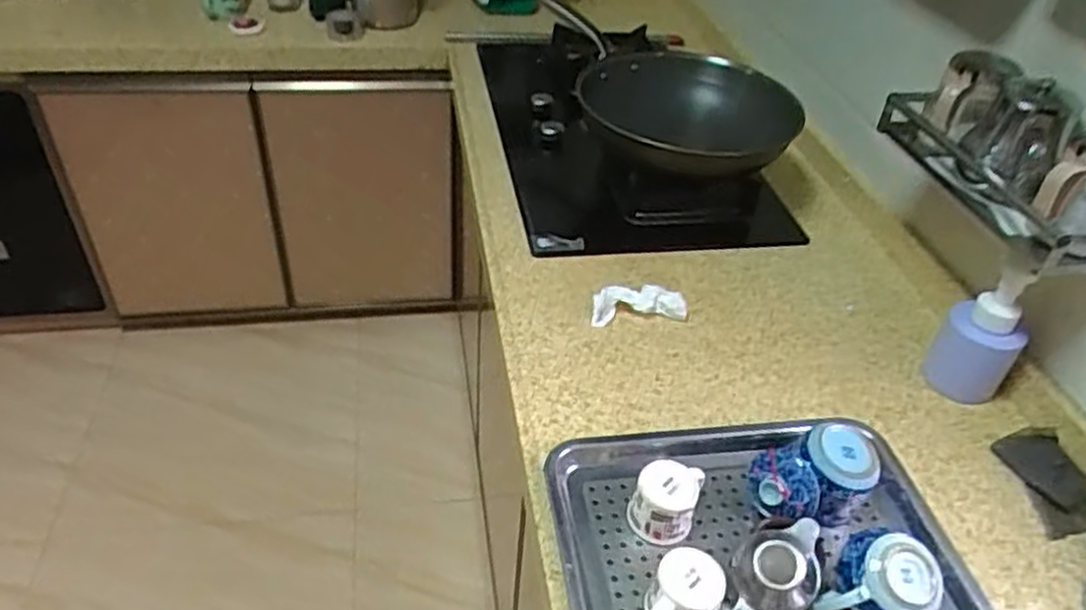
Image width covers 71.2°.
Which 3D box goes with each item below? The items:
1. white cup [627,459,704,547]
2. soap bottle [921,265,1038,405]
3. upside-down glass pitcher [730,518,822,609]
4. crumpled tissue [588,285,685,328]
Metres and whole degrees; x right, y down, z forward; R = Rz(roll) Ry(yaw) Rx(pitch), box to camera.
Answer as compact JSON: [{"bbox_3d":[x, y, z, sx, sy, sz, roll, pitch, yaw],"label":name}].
[{"bbox_3d":[0.111,0.176,0.687,0.055,0.054,0.059,3,41,-3],"label":"white cup"},{"bbox_3d":[0.488,0.039,0.846,0.083,0.160,0.070,32,47,28],"label":"soap bottle"},{"bbox_3d":[0.195,0.228,0.639,0.071,0.054,0.117,22,43,19],"label":"upside-down glass pitcher"},{"bbox_3d":[0.120,-0.004,0.965,0.117,0.031,0.048,-1,41,-7],"label":"crumpled tissue"}]

